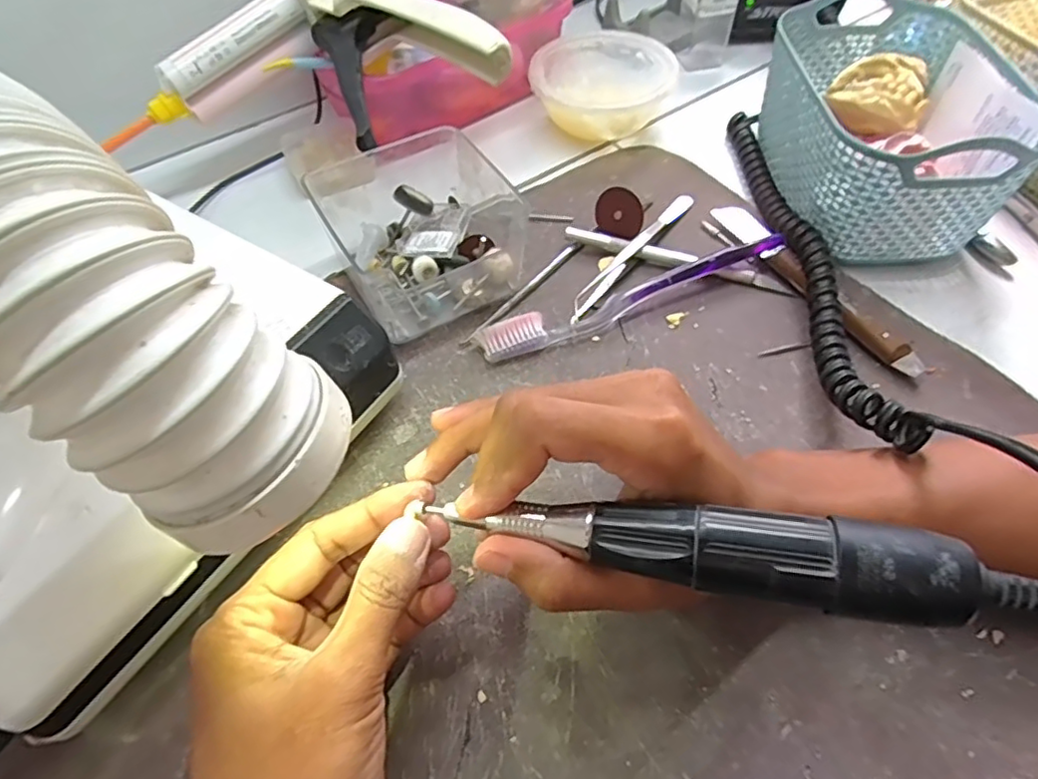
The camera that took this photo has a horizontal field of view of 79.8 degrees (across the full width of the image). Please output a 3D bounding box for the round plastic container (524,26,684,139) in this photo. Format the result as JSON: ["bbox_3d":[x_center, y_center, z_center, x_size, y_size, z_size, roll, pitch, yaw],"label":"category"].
[{"bbox_3d":[0.061,-0.223,0.457,0.100,0.038,0.098,0,55,1],"label":"round plastic container"}]

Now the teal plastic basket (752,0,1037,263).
[{"bbox_3d":[0.221,-0.163,0.387,0.117,0.084,0.165,0,55,1],"label":"teal plastic basket"}]

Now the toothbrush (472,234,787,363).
[{"bbox_3d":[0.068,-0.053,0.352,0.189,0.018,0.020,-18,56,-12],"label":"toothbrush"}]

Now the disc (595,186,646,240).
[{"bbox_3d":[0.062,-0.109,0.384,0.033,0.028,0.007,19,25,27],"label":"disc"}]

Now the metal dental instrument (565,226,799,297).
[{"bbox_3d":[0.095,-0.079,0.373,0.137,0.012,0.011,15,56,11],"label":"metal dental instrument"}]

